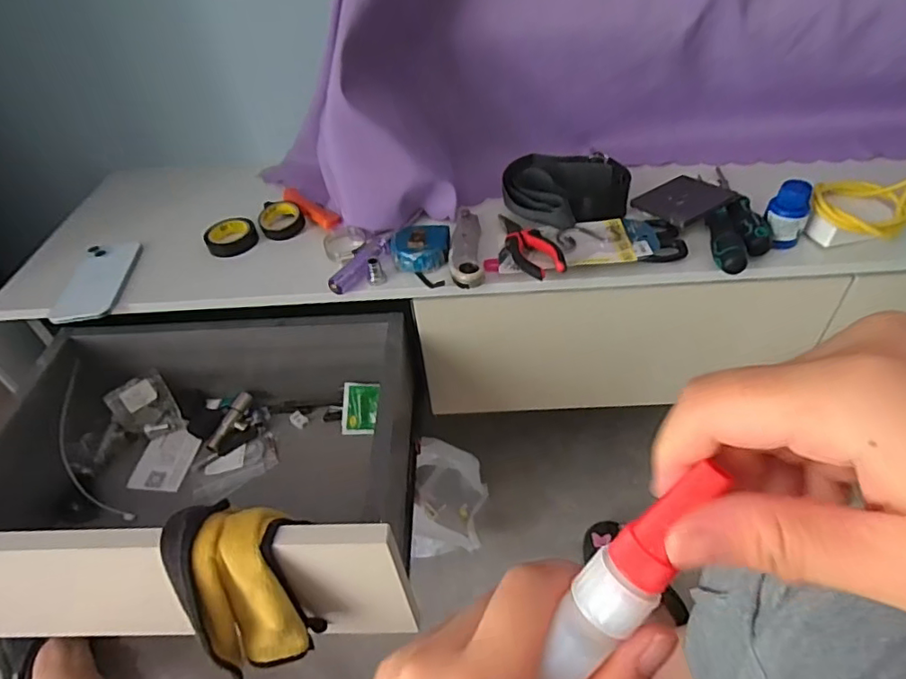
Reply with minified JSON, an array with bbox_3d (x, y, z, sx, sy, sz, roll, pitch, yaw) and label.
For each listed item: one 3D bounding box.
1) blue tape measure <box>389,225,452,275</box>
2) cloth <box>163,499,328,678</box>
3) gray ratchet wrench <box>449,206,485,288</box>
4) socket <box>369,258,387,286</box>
[{"bbox_3d":[-0.037,-0.108,0.650,0.069,0.031,0.059,-8,45,-2],"label":"blue tape measure"},{"bbox_3d":[-0.171,0.225,0.490,0.104,0.197,0.066,-20,26,-13],"label":"cloth"},{"bbox_3d":[0.015,-0.114,0.656,0.037,0.019,0.148,-4,45,3],"label":"gray ratchet wrench"},{"bbox_3d":[-0.089,-0.078,0.633,0.021,0.027,0.018,-12,45,-5],"label":"socket"}]

